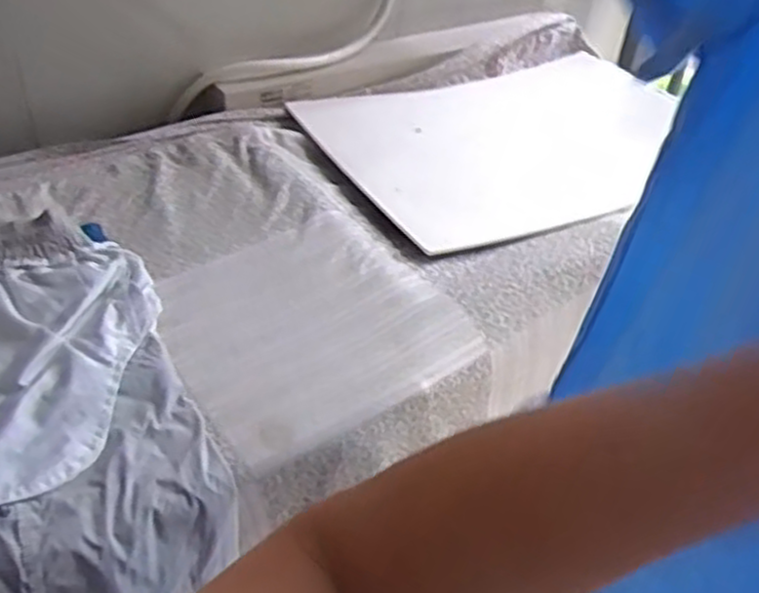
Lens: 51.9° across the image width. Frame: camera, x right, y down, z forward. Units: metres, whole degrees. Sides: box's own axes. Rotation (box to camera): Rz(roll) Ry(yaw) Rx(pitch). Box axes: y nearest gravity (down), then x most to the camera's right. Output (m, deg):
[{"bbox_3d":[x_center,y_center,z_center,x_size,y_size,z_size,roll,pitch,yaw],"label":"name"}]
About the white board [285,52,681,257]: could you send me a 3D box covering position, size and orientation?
[{"bbox_3d":[0.221,-0.240,1.182,0.605,0.031,0.389,-17,44,-25],"label":"white board"}]

